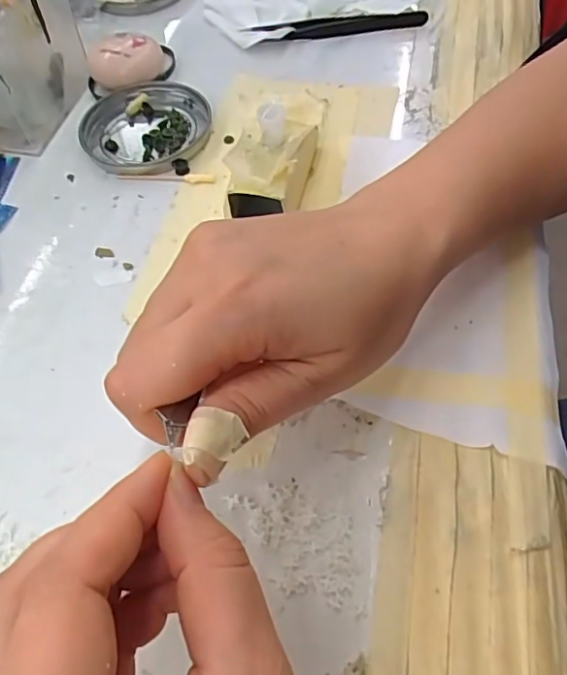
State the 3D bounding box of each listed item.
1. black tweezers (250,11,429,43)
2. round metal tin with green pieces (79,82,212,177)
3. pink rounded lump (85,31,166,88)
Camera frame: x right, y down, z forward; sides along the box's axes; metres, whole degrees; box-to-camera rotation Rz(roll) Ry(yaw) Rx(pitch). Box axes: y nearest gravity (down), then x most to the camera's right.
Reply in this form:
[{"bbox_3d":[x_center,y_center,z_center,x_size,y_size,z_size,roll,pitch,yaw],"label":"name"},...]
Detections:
[{"bbox_3d":[0.041,-0.219,0.392,0.119,0.006,0.018,-3,58,2],"label":"black tweezers"},{"bbox_3d":[-0.085,-0.129,0.346,0.077,0.009,0.078,-2,58,3],"label":"round metal tin with green pieces"},{"bbox_3d":[-0.104,-0.180,0.368,0.048,0.025,0.033,-10,58,-2],"label":"pink rounded lump"}]

